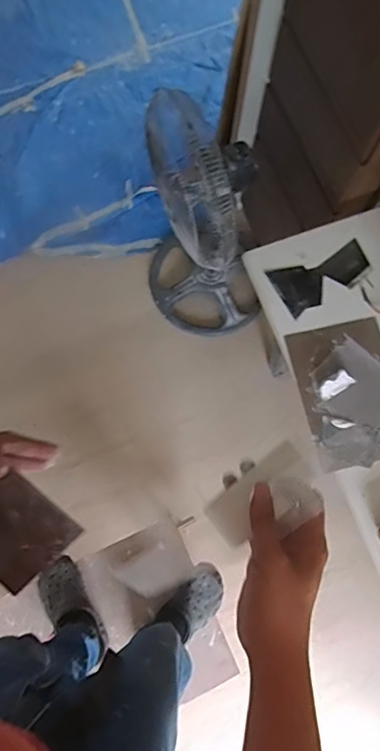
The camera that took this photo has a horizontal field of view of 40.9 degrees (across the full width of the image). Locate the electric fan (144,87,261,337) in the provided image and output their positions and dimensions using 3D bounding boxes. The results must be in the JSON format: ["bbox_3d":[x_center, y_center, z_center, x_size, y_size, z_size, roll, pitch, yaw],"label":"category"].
[{"bbox_3d":[0.034,-0.432,1.655,0.362,0.851,0.455,-12,77,-5],"label":"electric fan"}]

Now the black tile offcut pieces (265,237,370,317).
[{"bbox_3d":[0.329,-0.252,1.271,0.242,0.017,0.122,-29,79,-8],"label":"black tile offcut pieces"}]

